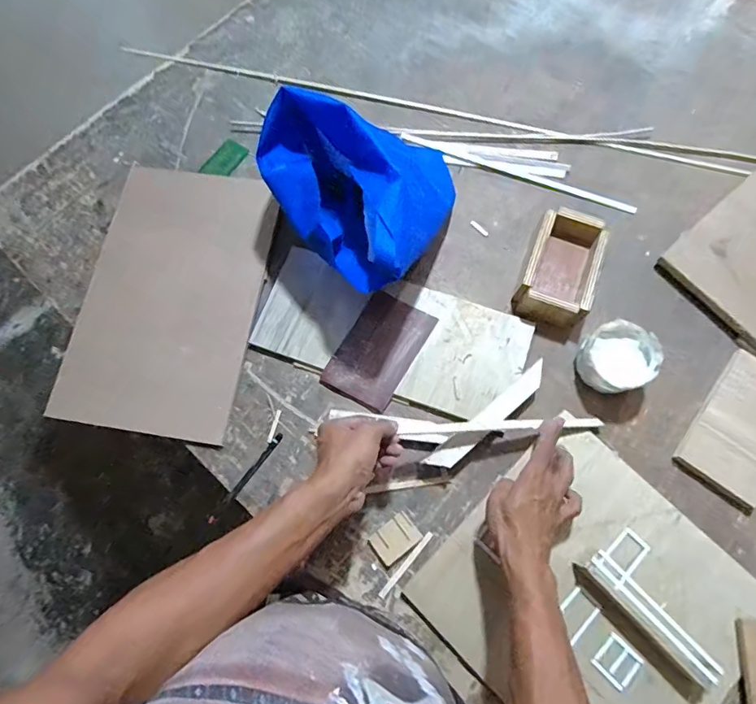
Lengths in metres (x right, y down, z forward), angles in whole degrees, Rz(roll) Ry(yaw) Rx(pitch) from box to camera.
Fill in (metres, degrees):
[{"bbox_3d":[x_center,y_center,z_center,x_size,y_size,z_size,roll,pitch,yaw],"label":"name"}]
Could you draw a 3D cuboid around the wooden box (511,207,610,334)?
[{"bbox_3d":[0.256,-0.117,0.656,0.099,0.050,0.161,19,74,6],"label":"wooden box"}]

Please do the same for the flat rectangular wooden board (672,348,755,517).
[{"bbox_3d":[0.479,0.100,0.609,0.108,0.017,0.187,34,76,10],"label":"flat rectangular wooden board"}]

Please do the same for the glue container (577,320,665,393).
[{"bbox_3d":[0.313,0.011,0.617,0.093,0.056,0.086,0,73,1],"label":"glue container"}]

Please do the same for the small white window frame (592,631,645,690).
[{"bbox_3d":[0.274,0.354,0.531,0.042,0.004,0.044,42,78,12],"label":"small white window frame"}]

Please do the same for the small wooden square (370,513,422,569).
[{"bbox_3d":[0.022,0.232,0.578,0.056,0.004,0.041,-38,76,-10],"label":"small wooden square"}]

